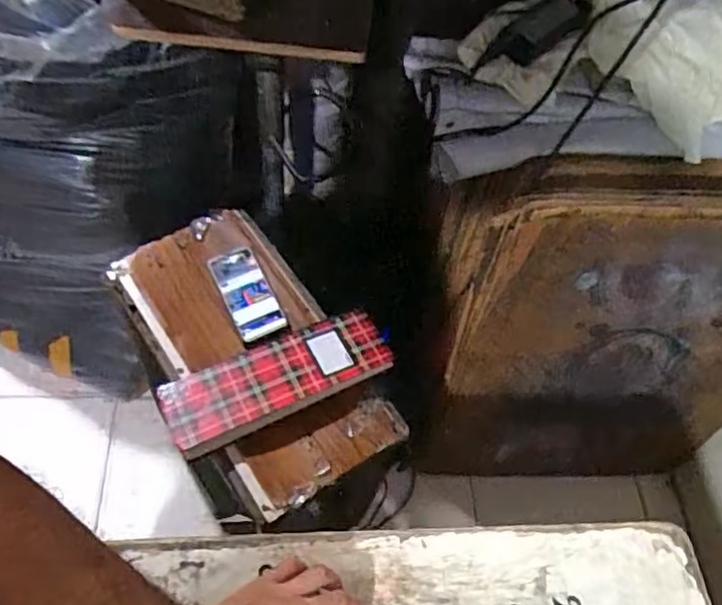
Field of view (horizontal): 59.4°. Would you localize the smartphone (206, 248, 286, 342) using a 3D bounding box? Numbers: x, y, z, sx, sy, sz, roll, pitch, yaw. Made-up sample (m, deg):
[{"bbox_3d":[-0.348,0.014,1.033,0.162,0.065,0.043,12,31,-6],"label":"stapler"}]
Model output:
[{"bbox_3d":[-0.173,-0.016,0.962,0.071,0.008,0.156,-26,67,-11],"label":"smartphone"}]

